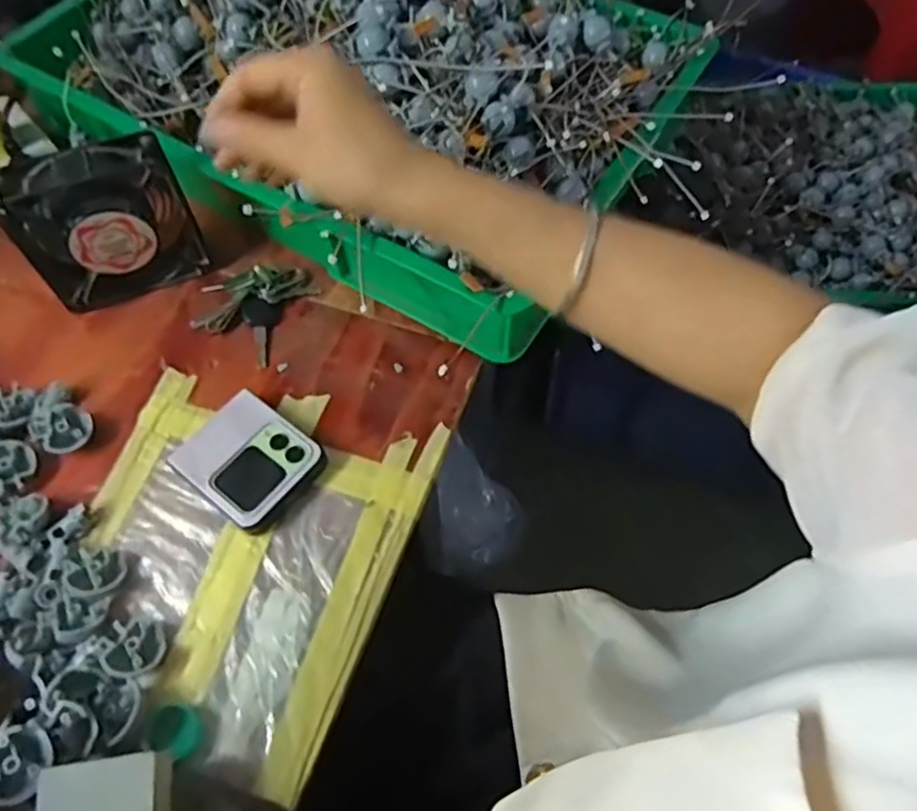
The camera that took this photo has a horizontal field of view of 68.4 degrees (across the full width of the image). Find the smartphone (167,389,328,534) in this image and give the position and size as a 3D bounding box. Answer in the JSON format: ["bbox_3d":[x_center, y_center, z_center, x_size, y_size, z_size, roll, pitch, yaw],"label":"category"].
[{"bbox_3d":[-0.148,0.039,0.482,0.083,0.023,0.077,37,69,20],"label":"smartphone"}]

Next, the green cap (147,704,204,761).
[{"bbox_3d":[-0.168,0.193,0.401,0.030,0.009,0.026,17,63,11],"label":"green cap"}]

